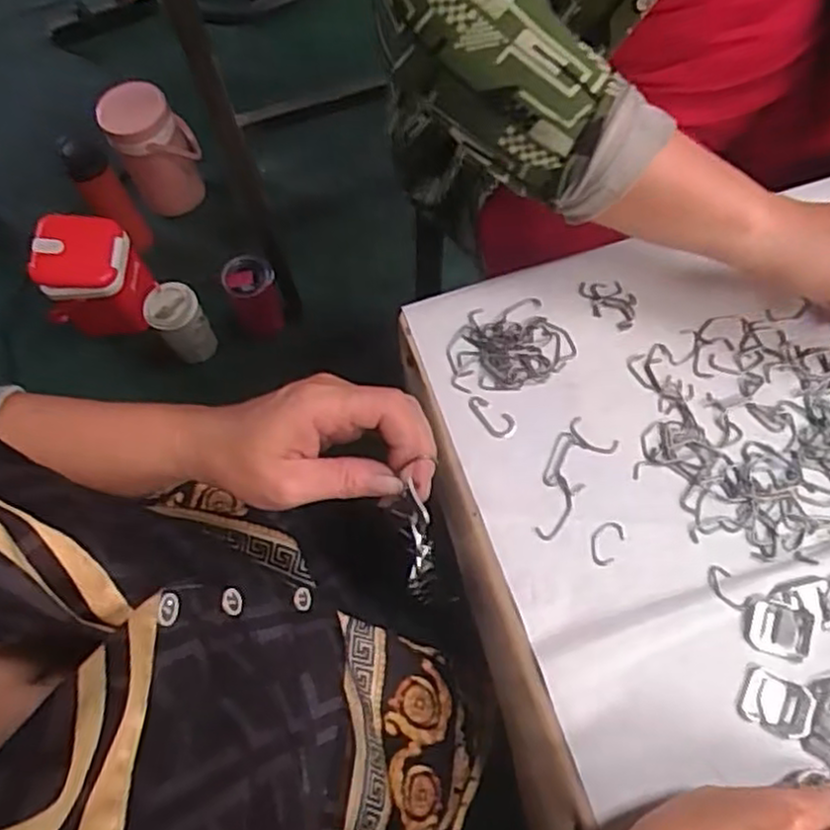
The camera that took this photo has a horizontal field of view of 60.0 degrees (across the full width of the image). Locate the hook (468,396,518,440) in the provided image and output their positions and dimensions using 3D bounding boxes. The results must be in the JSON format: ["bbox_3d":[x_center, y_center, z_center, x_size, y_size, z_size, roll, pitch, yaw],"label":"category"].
[{"bbox_3d":[0.052,0.001,0.491,0.017,0.004,0.039,-41,70,-14],"label":"hook"}]

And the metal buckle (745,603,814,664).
[{"bbox_3d":[0.213,0.125,0.419,0.034,0.004,0.031,17,68,10],"label":"metal buckle"}]

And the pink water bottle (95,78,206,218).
[{"bbox_3d":[-0.514,-0.528,1.441,0.151,0.239,0.131,-26,67,-9],"label":"pink water bottle"}]

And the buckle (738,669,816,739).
[{"bbox_3d":[0.205,0.164,0.406,0.038,0.004,0.030,21,69,12],"label":"buckle"}]

